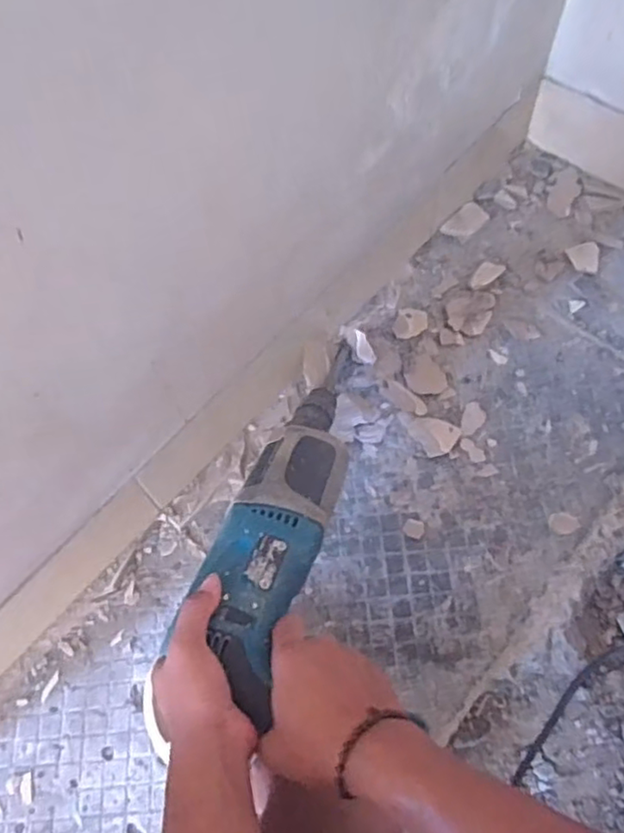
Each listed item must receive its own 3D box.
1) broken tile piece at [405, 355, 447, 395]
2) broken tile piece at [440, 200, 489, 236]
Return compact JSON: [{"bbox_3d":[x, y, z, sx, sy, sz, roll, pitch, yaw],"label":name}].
[{"bbox_3d":[0.138,-0.051,0.794,0.045,0.004,0.053,-10,64,-2],"label":"broken tile piece"},{"bbox_3d":[0.211,-0.266,0.888,0.066,0.008,0.036,-40,69,-16],"label":"broken tile piece"}]

